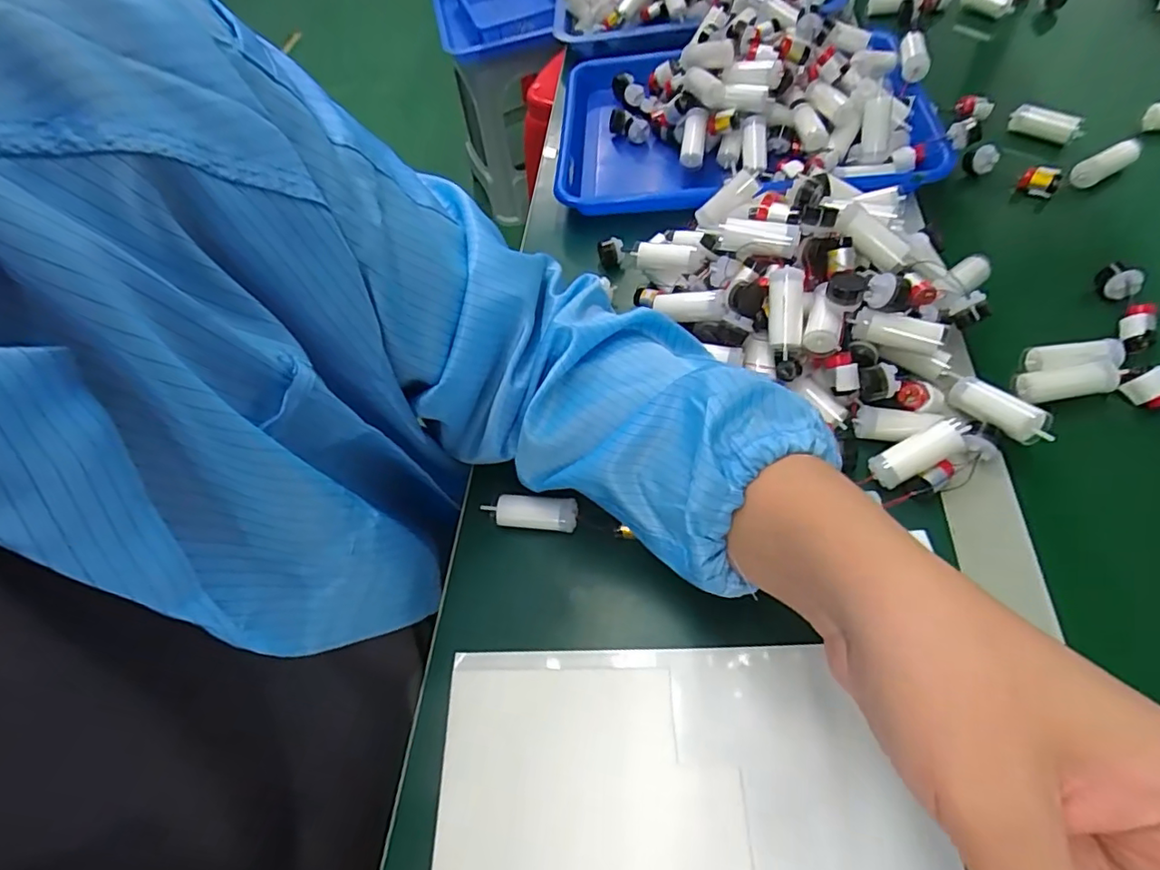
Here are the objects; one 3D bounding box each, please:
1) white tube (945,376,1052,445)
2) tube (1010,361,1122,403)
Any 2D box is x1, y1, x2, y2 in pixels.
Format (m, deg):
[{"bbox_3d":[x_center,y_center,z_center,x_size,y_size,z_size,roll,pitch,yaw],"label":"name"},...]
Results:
[{"bbox_3d":[0.250,-0.015,0.336,0.016,0.018,0.058,-27,43,-14],"label":"white tube"},{"bbox_3d":[0.310,-0.035,0.358,0.054,0.018,0.021,-8,52,21],"label":"tube"}]

